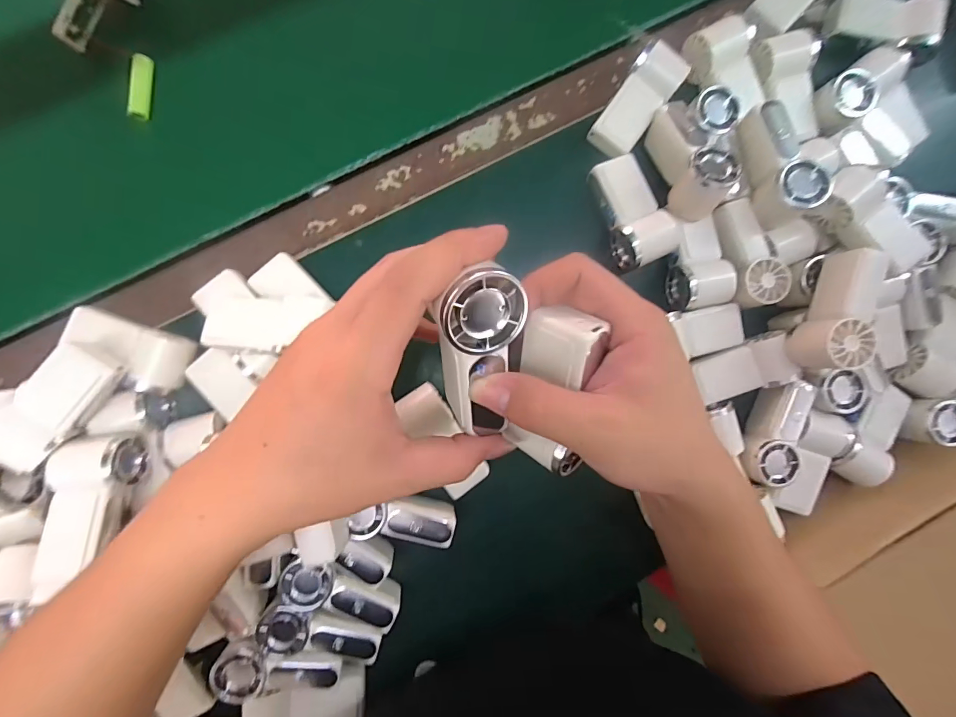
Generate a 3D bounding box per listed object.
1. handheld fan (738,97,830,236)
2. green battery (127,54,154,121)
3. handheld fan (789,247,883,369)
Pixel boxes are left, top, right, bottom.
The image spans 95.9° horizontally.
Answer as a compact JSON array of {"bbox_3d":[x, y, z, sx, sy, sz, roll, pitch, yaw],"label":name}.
[{"bbox_3d":[0.244,-0.158,0.351,0.033,0.043,0.092,-14,90,-5],"label":"handheld fan"},{"bbox_3d":[-0.289,-0.232,0.370,0.011,0.014,0.053,7,88,-5],"label":"green battery"},{"bbox_3d":[0.287,-0.037,0.351,0.031,0.059,0.091,13,87,-4],"label":"handheld fan"}]

